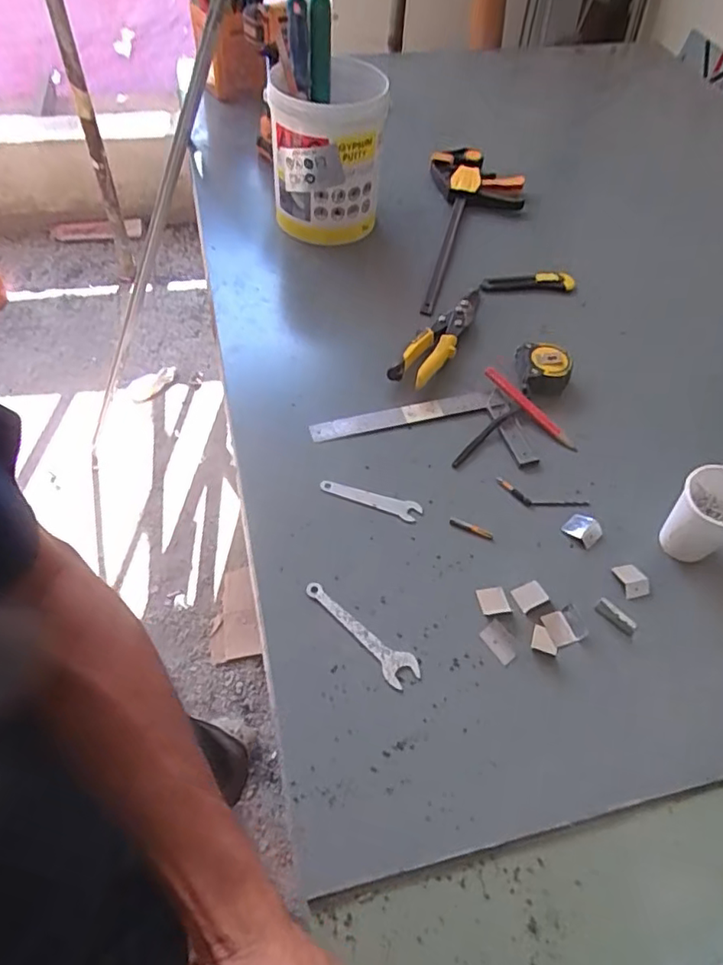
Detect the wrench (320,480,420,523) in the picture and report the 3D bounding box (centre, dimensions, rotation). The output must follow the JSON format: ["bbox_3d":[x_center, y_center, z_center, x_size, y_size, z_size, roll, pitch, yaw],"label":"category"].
[{"bbox_3d":[0.009,0.021,0.657,0.115,0.004,0.023,14,54,6],"label":"wrench"}]

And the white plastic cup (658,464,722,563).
[{"bbox_3d":[0.352,0.031,0.604,0.065,0.090,0.069,2,53,-3],"label":"white plastic cup"}]

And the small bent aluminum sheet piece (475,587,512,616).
[{"bbox_3d":[0.130,0.118,0.589,0.028,0.006,0.029,-4,54,-8],"label":"small bent aluminum sheet piece"}]

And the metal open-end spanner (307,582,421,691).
[{"bbox_3d":[-0.001,0.140,0.566,0.031,0.004,0.133,-37,64,-27],"label":"metal open-end spanner"}]

